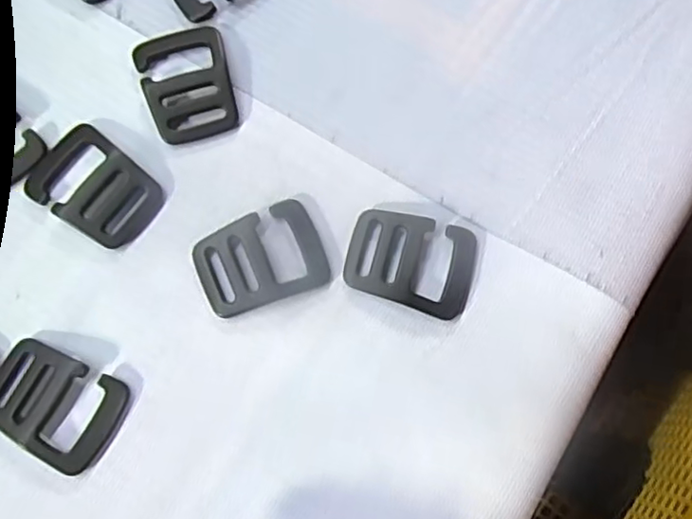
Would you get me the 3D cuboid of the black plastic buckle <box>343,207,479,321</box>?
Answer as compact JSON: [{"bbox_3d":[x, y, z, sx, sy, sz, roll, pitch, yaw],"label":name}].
[{"bbox_3d":[0.023,0.000,0.216,0.044,0.005,0.032,18,79,2],"label":"black plastic buckle"}]

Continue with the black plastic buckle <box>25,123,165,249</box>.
[{"bbox_3d":[-0.089,-0.025,0.217,0.045,0.006,0.031,41,81,6],"label":"black plastic buckle"}]

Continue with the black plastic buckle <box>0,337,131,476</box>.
[{"bbox_3d":[-0.096,0.047,0.202,0.043,0.007,0.032,26,80,4],"label":"black plastic buckle"}]

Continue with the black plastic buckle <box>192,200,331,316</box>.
[{"bbox_3d":[-0.030,0.000,0.214,0.043,0.005,0.031,-21,80,-5],"label":"black plastic buckle"}]

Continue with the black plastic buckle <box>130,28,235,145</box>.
[{"bbox_3d":[-0.058,-0.065,0.226,0.032,0.007,0.042,-15,80,-4],"label":"black plastic buckle"}]

